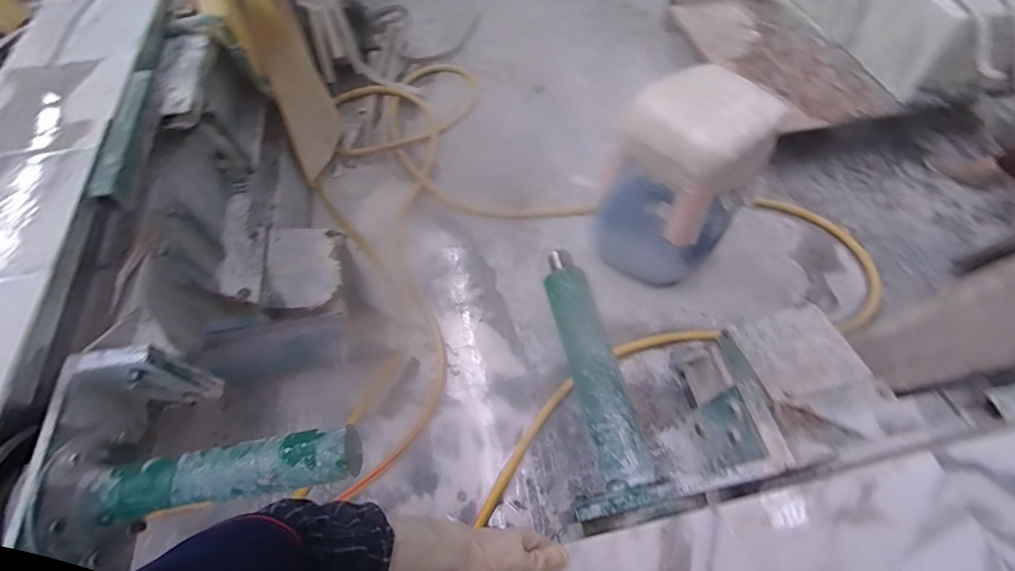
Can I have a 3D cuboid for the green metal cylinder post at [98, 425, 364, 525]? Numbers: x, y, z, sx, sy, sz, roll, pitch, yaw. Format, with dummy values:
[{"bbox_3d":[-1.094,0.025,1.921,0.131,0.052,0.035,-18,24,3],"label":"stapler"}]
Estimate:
[{"bbox_3d":[-0.444,0.307,0.708,0.393,0.068,0.089,-10,61,-5],"label":"green metal cylinder post"}]

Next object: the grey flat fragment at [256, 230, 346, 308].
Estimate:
[{"bbox_3d":[-0.572,-0.055,1.221,0.189,0.025,0.258,2,60,-17],"label":"grey flat fragment"}]

